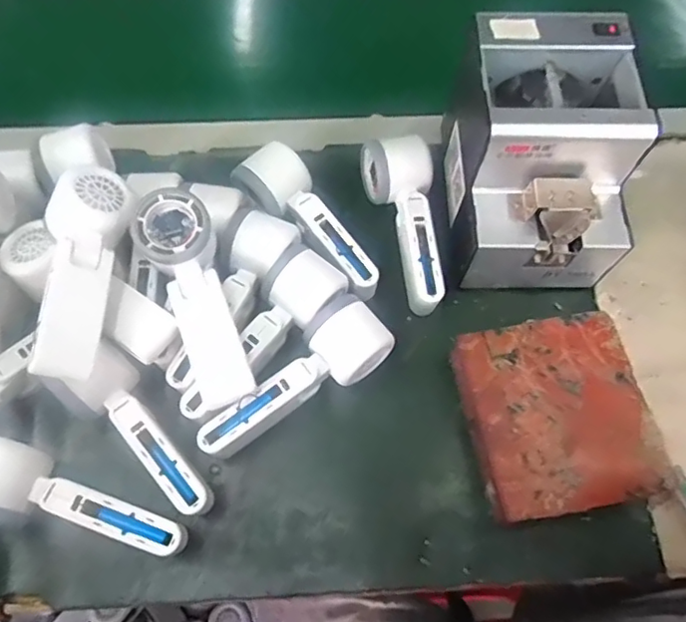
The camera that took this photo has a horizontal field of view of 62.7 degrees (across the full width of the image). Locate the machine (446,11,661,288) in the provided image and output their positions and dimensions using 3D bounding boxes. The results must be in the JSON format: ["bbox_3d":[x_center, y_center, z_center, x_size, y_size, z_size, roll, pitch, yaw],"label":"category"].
[{"bbox_3d":[0.161,-0.123,0.472,0.122,0.153,0.164,-2,66,-2],"label":"machine"}]

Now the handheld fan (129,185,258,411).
[{"bbox_3d":[-0.113,-0.008,0.439,0.054,0.054,0.165,-18,84,-9],"label":"handheld fan"}]

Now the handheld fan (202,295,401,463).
[{"bbox_3d":[-0.037,0.059,0.449,0.167,0.050,0.061,-37,71,-16],"label":"handheld fan"}]

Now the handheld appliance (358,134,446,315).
[{"bbox_3d":[0.054,-0.074,0.500,0.059,0.062,0.155,-6,66,-4],"label":"handheld appliance"}]

